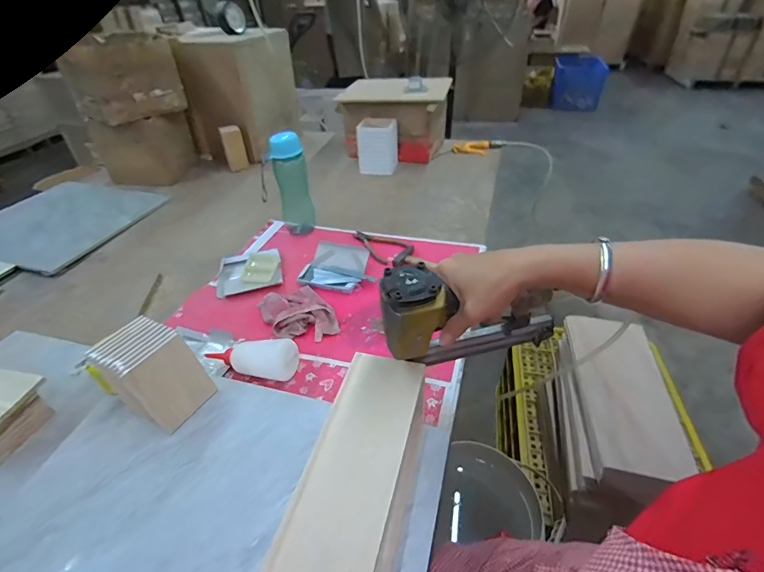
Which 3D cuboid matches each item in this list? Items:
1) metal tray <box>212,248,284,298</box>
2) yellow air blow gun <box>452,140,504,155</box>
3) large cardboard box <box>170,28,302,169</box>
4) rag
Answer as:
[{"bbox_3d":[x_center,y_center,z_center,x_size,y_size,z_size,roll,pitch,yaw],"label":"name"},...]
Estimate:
[{"bbox_3d":[-0.294,-0.033,0.865,0.142,0.021,0.126,-9,39,-9],"label":"metal tray"},{"bbox_3d":[0.345,-0.500,1.417,0.179,0.032,0.061,-2,38,0],"label":"yellow air blow gun"},{"bbox_3d":[-0.489,-0.675,1.398,0.228,0.363,0.367,13,41,18],"label":"large cardboard box"},{"bbox_3d":[-0.161,0.048,0.752,0.124,0.030,0.157,-16,40,-17],"label":"rag"}]

